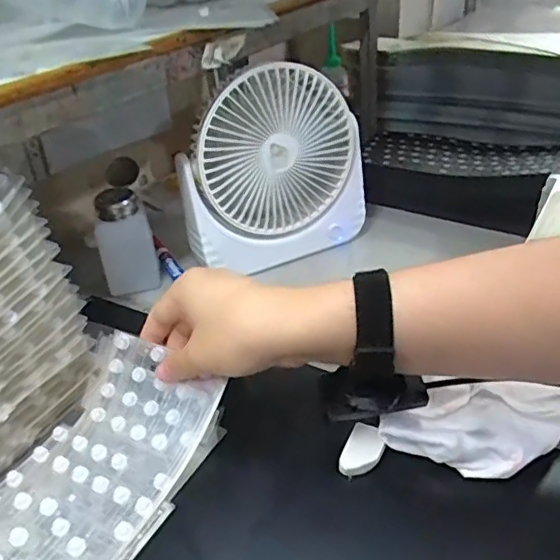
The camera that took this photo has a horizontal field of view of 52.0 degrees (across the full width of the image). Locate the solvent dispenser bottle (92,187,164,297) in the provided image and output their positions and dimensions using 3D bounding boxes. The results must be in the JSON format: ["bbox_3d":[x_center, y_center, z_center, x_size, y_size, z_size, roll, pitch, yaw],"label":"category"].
[{"bbox_3d":[-0.155,-0.039,0.583,0.052,0.098,0.043,-10,32,-8],"label":"solvent dispenser bottle"}]

